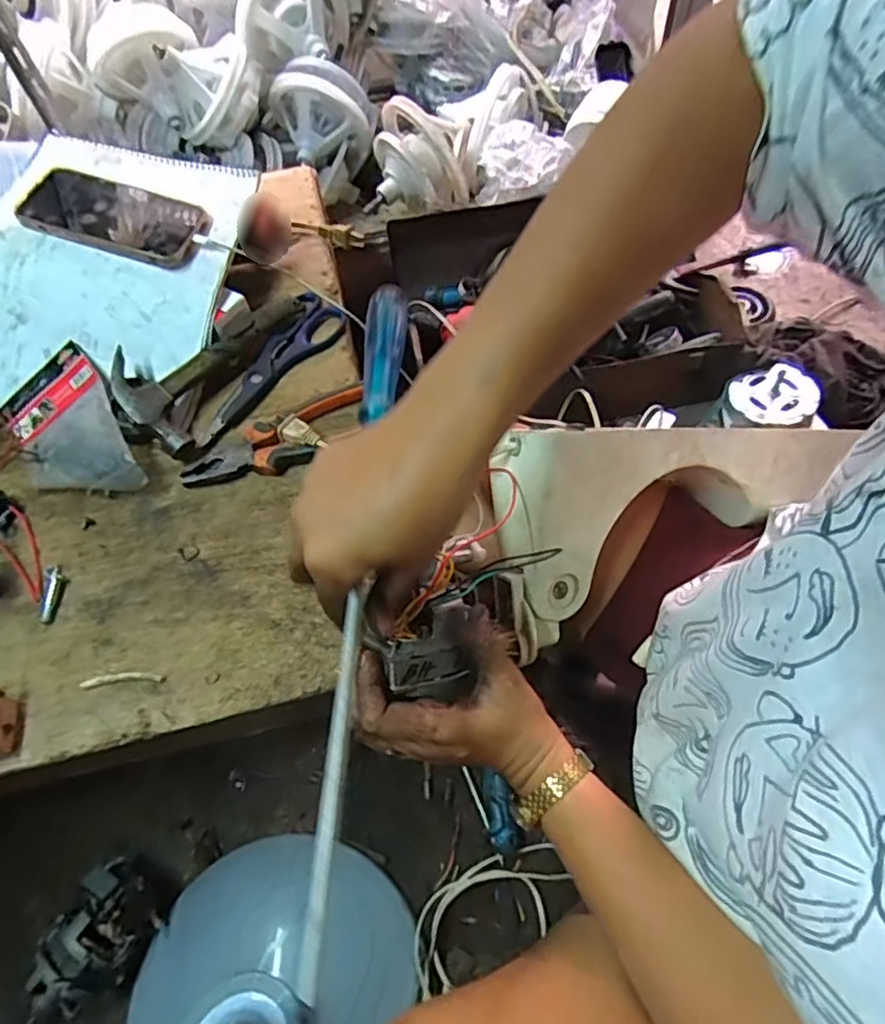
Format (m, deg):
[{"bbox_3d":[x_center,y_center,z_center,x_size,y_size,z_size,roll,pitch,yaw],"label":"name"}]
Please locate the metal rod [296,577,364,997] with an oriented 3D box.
[{"bbox_3d":[-0.046,0.110,0.269,0.010,0.007,0.155,1,58,4],"label":"metal rod"}]

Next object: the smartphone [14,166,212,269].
[{"bbox_3d":[-0.316,-0.288,0.606,0.161,0.015,0.087,19,64,-2],"label":"smartphone"}]

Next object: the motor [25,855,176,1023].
[{"bbox_3d":[-0.361,0.461,0.638,0.089,0.087,0.184,26,65,17],"label":"motor"}]

